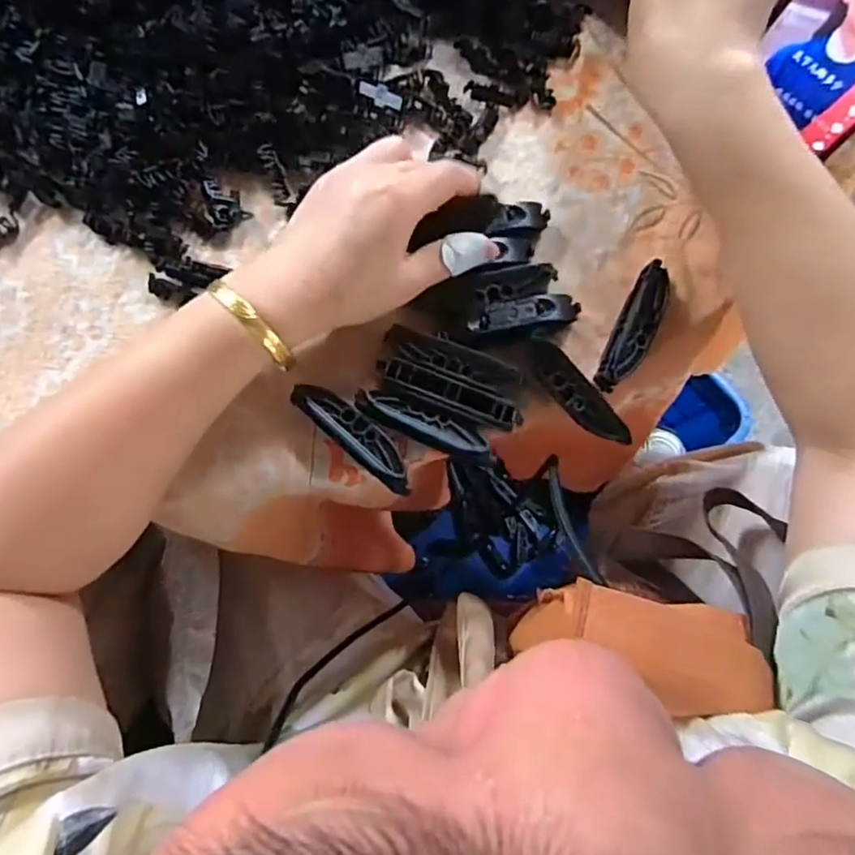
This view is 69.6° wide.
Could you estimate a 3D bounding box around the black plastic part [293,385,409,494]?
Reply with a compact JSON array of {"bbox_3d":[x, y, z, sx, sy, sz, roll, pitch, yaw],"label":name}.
[{"bbox_3d":[-0.038,0.004,0.330,0.079,0.013,0.019,41,82,6],"label":"black plastic part"}]

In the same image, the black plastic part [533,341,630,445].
[{"bbox_3d":[0.082,-0.018,0.337,0.018,0.011,0.071,-40,83,-7],"label":"black plastic part"}]

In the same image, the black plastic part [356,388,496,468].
[{"bbox_3d":[-0.001,-0.001,0.322,0.078,0.006,0.018,23,81,3],"label":"black plastic part"}]

